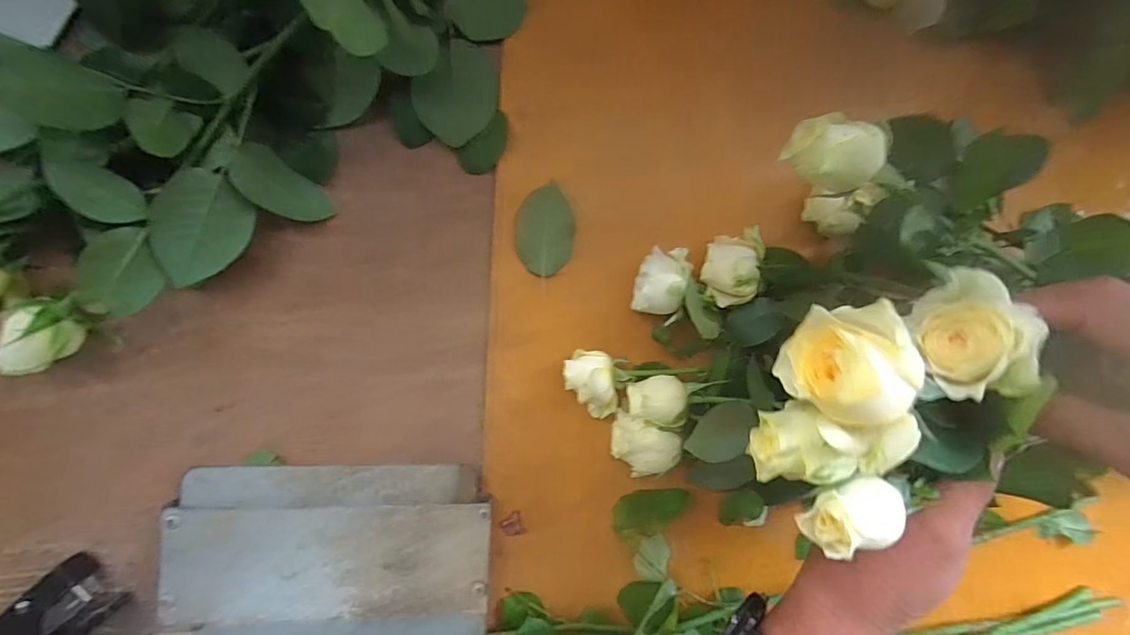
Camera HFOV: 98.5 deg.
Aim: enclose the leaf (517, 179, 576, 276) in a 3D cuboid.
[{"bbox_3d":[-0.015,-0.067,0.375,0.044,0.005,0.068,3,92,-7],"label":"leaf"}]

